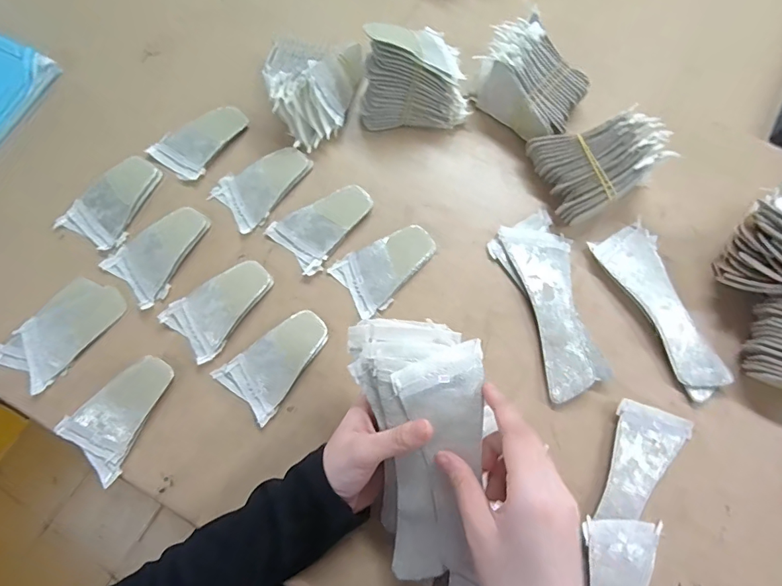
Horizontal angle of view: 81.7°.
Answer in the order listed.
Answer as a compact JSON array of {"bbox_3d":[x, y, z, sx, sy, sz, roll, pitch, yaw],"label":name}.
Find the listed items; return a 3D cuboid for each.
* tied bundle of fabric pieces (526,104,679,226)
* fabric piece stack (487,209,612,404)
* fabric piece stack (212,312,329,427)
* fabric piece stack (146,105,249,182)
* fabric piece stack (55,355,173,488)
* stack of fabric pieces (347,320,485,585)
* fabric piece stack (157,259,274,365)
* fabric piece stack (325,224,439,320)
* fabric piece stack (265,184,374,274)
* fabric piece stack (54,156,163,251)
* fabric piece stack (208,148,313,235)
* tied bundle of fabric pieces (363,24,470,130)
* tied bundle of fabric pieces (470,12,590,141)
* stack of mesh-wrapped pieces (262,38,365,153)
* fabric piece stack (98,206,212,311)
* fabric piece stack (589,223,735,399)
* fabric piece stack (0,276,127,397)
[{"bbox_3d":[0.200,-0.123,0.434,0.103,0.056,0.086,-17,75,-5],"label":"tied bundle of fabric pieces"},{"bbox_3d":[0.150,0.007,0.421,0.069,0.013,0.173,-14,75,-5],"label":"fabric piece stack"},{"bbox_3d":[-0.100,0.059,0.403,0.061,0.009,0.098,42,78,10],"label":"fabric piece stack"},{"bbox_3d":[-0.197,-0.162,0.464,0.057,0.015,0.092,39,78,9],"label":"fabric piece stack"},{"bbox_3d":[-0.229,0.102,0.389,0.065,0.010,0.099,40,78,10],"label":"fabric piece stack"},{"bbox_3d":[0.020,0.114,0.323,0.089,0.030,0.185,-2,94,-1],"label":"stack of fabric pieces"},{"bbox_3d":[-0.155,0.011,0.416,0.097,0.012,0.060,-42,79,-11],"label":"fabric piece stack"},{"bbox_3d":[-0.001,-0.026,0.430,0.096,0.009,0.060,-34,78,-9],"label":"fabric piece stack"},{"bbox_3d":[-0.064,-0.070,0.442,0.097,0.010,0.062,-42,79,-11],"label":"fabric piece stack"},{"bbox_3d":[-0.274,-0.094,0.445,0.060,0.010,0.097,30,76,7],"label":"fabric piece stack"},{"bbox_3d":[-0.128,-0.112,0.455,0.096,0.008,0.062,-42,79,-11],"label":"fabric piece stack"},{"bbox_3d":[0.023,-0.216,0.447,0.105,0.085,0.069,-6,75,-2],"label":"tied bundle of fabric pieces"},{"bbox_3d":[0.144,-0.214,0.460,0.107,0.059,0.091,42,78,10],"label":"tied bundle of fabric pieces"},{"bbox_3d":[-0.086,-0.212,0.457,0.087,0.059,0.114,18,75,4],"label":"stack of mesh-wrapped pieces"},{"bbox_3d":[-0.218,-0.041,0.433,0.064,0.007,0.098,41,78,10],"label":"fabric piece stack"},{"bbox_3d":[0.258,0.011,0.422,0.063,0.012,0.165,-27,76,-8],"label":"fabric piece stack"},{"bbox_3d":[-0.302,0.033,0.412,0.063,0.006,0.107,35,77,9],"label":"fabric piece stack"}]

